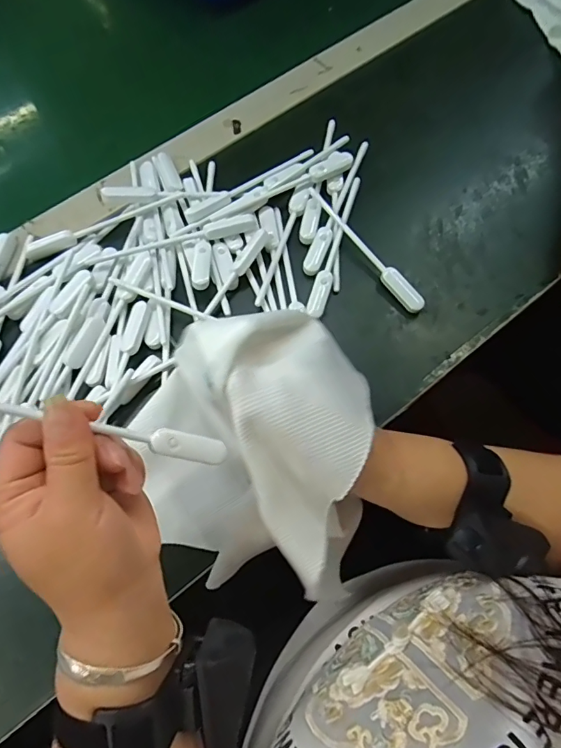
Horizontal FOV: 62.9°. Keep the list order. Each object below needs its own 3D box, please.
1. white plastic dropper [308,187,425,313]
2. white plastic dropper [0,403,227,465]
[{"bbox_3d":[0.072,-0.109,0.394,0.016,0.008,0.144,-35,75,-12],"label":"white plastic dropper"},{"bbox_3d":[-0.095,0.027,0.233,0.142,0.005,0.014,17,70,-22],"label":"white plastic dropper"}]

